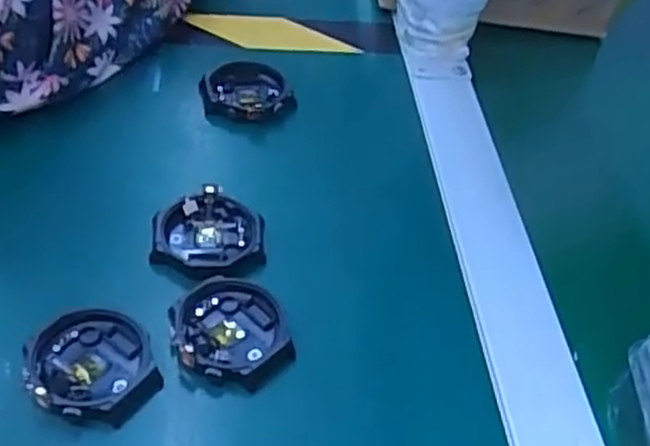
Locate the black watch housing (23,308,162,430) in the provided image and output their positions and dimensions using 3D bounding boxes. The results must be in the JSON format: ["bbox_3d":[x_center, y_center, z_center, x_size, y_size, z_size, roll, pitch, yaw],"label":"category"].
[{"bbox_3d":[-0.097,0.060,0.312,0.049,0.010,0.050,-16,52,-23],"label":"black watch housing"}]

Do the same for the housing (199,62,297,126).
[{"bbox_3d":[-0.050,-0.080,0.456,0.050,0.013,0.053,3,45,-3],"label":"housing"}]

